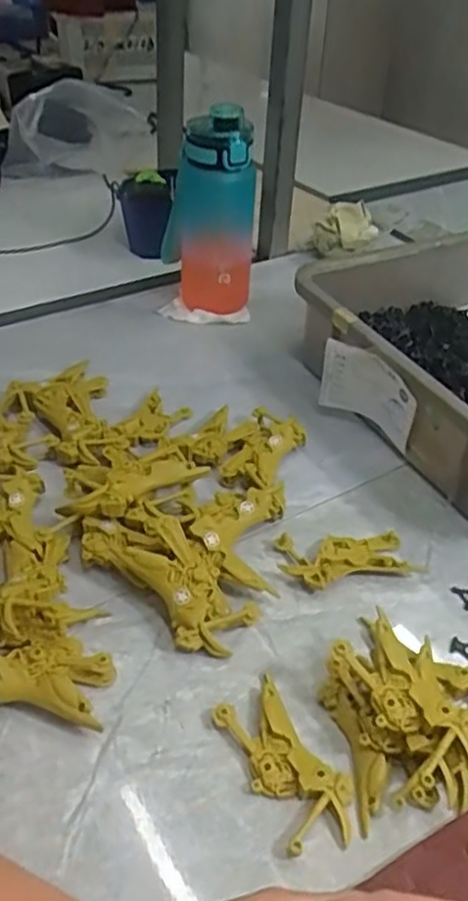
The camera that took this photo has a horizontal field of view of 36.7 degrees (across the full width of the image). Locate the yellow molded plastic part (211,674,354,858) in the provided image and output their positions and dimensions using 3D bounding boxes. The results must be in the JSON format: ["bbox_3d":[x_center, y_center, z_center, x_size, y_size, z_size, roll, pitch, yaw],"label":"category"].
[{"bbox_3d":[0.030,0.180,0.407,0.046,0.010,0.097,-20,44,-25],"label":"yellow molded plastic part"}]

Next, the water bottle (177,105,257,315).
[{"bbox_3d":[-0.019,-0.252,0.772,0.079,0.216,0.067,0,40,-3],"label":"water bottle"}]

